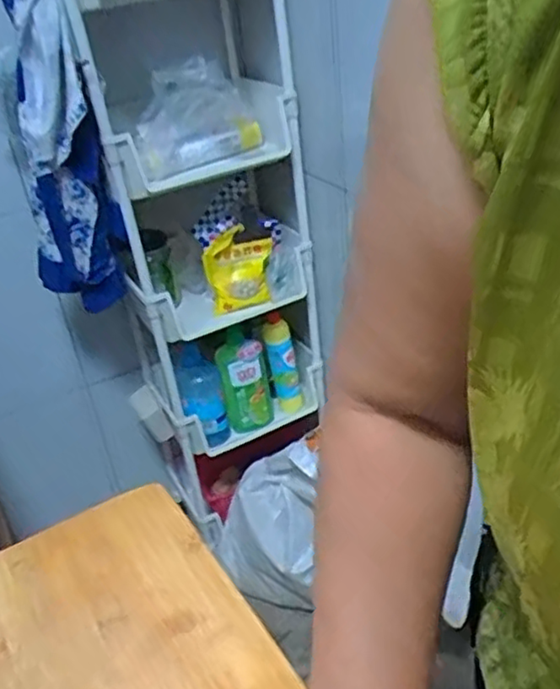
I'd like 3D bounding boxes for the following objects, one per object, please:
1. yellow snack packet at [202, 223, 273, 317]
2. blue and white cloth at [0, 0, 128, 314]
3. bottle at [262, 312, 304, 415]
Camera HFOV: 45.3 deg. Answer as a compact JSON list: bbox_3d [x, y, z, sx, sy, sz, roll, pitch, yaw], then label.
[{"bbox_3d":[-0.079,-0.149,1.290,0.128,0.151,0.050,-15,17,-9],"label":"yellow snack packet"},{"bbox_3d":[-0.342,-0.280,1.028,0.143,0.491,0.089,-17,34,-14],"label":"blue and white cloth"},{"bbox_3d":[0.008,0.043,1.404,0.061,0.233,0.057,-9,33,-1],"label":"bottle"}]

